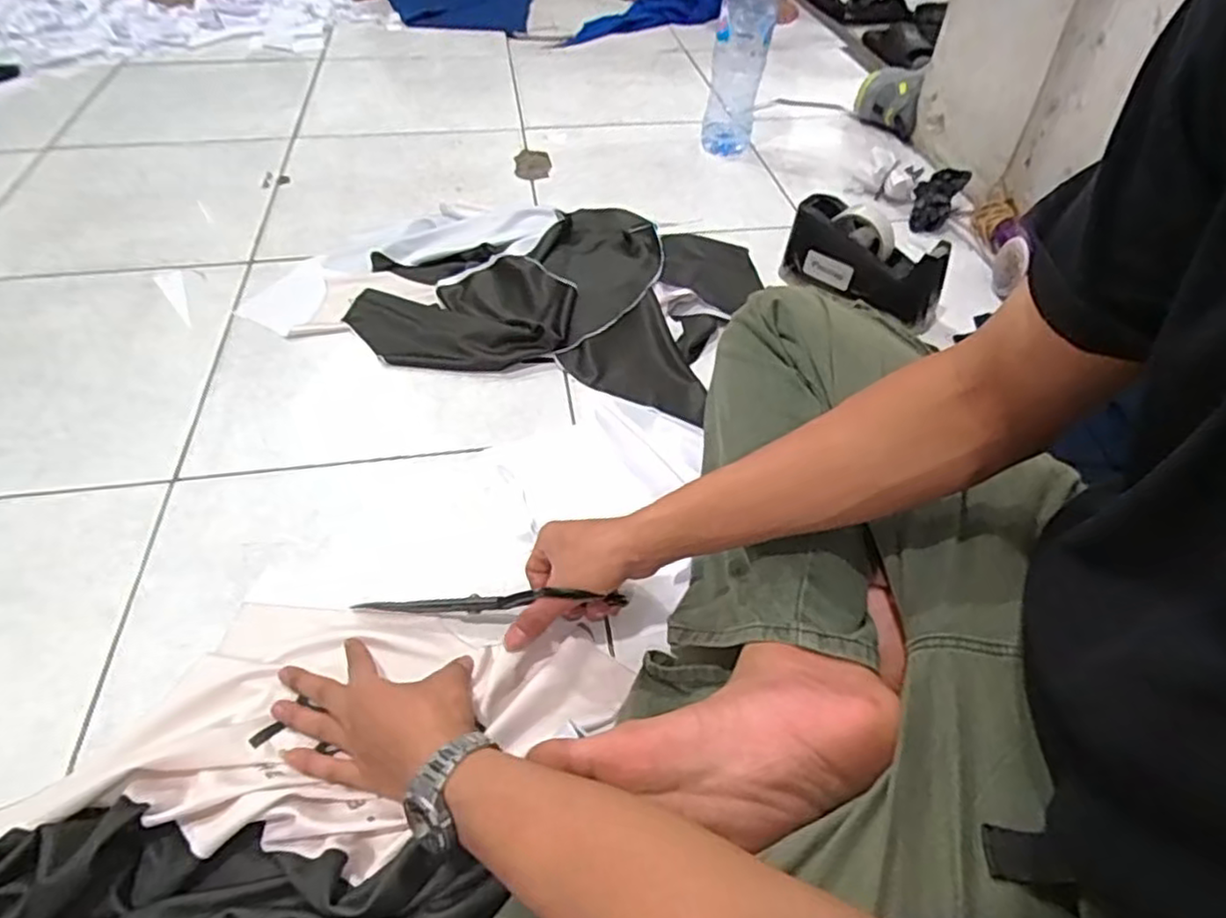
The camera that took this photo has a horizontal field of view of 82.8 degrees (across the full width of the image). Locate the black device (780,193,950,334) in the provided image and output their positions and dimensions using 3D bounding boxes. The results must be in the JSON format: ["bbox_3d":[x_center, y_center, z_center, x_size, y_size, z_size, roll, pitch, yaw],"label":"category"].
[{"bbox_3d":[0.311,-0.245,0.866,0.201,0.096,0.068,36,57,28],"label":"black device"}]

